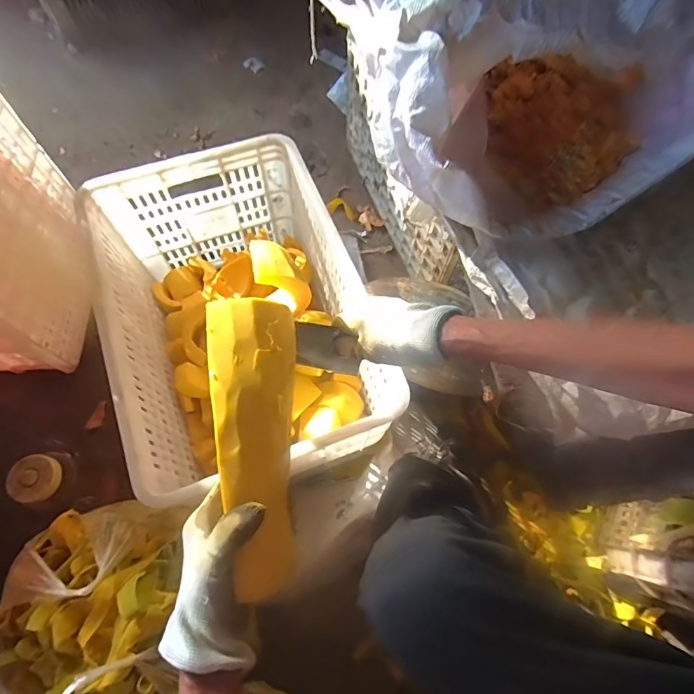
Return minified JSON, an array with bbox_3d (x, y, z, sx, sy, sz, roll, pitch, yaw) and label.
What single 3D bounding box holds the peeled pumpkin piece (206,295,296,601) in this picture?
[{"bbox_3d":[-0.072,0.078,0.355,0.062,0.046,0.237,-5,89,-3],"label":"peeled pumpkin piece"}]

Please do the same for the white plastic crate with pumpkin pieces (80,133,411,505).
[{"bbox_3d":[-0.171,-0.048,0.725,0.366,0.250,0.520,-19,69,-9],"label":"white plastic crate with pumpkin pieces"}]

